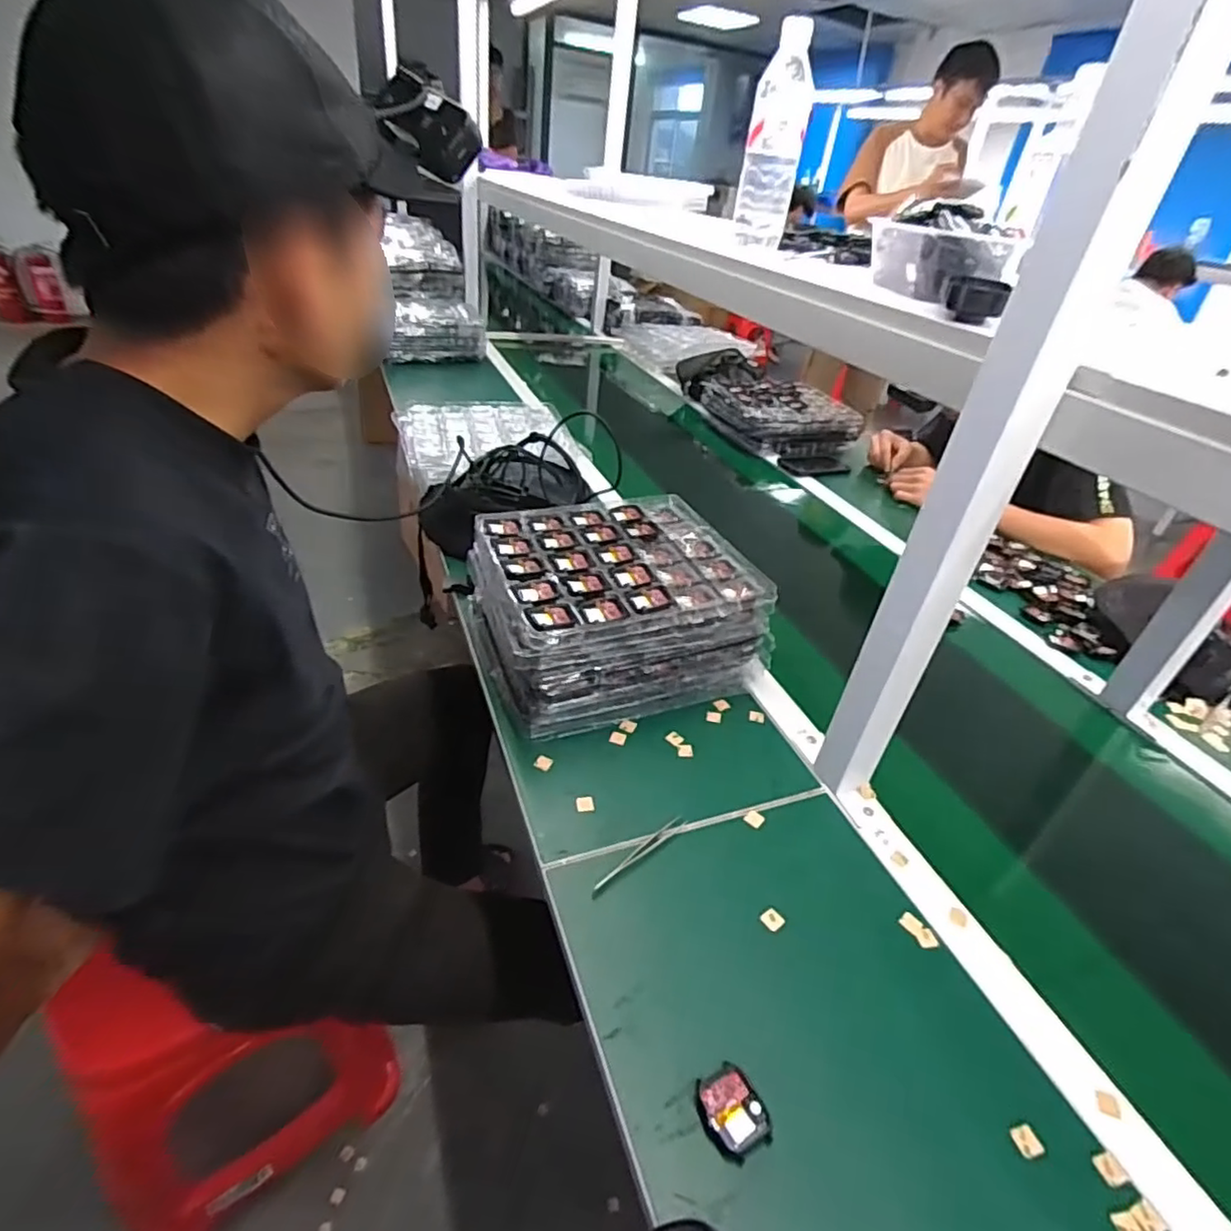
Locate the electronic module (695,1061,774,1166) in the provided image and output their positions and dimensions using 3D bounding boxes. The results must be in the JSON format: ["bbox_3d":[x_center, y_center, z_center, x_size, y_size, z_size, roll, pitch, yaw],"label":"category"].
[{"bbox_3d":[0.076,0.328,0.426,0.041,0.024,0.047,-13,40,-27],"label":"electronic module"}]

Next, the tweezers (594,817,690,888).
[{"bbox_3d":[0.023,0.210,0.575,0.111,0.007,0.012,-25,48,-35],"label":"tweezers"}]

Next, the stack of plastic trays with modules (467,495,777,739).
[{"bbox_3d":[-0.005,-0.022,0.784,0.296,0.117,0.278,-9,39,-23],"label":"stack of plastic trays with modules"}]

